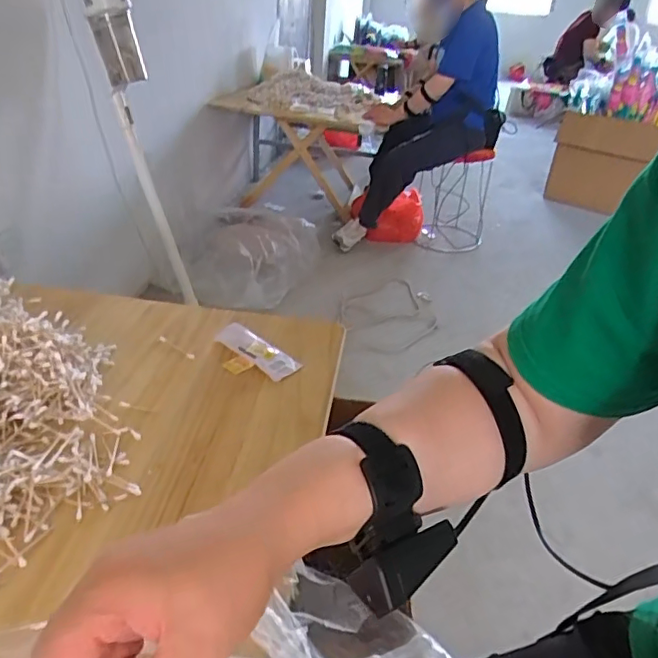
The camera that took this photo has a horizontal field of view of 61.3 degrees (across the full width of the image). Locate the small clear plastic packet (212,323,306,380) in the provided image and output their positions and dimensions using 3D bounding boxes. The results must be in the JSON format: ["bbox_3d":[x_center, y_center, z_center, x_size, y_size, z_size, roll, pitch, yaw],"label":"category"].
[{"bbox_3d":[-0.104,0.026,0.776,0.140,0.018,0.046,27,37,33],"label":"small clear plastic packet"}]

